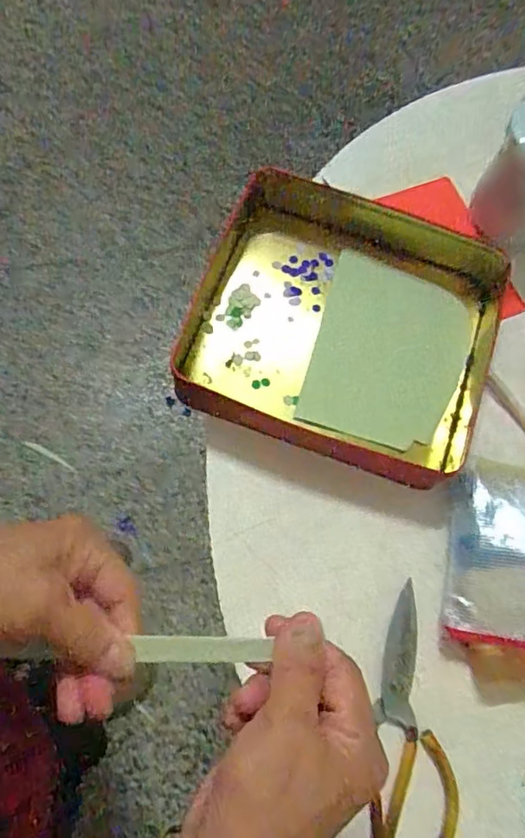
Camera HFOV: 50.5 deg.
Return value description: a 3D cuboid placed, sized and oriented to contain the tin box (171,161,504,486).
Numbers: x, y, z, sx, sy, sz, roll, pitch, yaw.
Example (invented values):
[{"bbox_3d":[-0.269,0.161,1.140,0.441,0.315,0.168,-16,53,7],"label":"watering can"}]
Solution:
[{"bbox_3d":[0.077,-0.087,0.522,0.279,0.067,0.257,19,70,-1],"label":"tin box"}]

